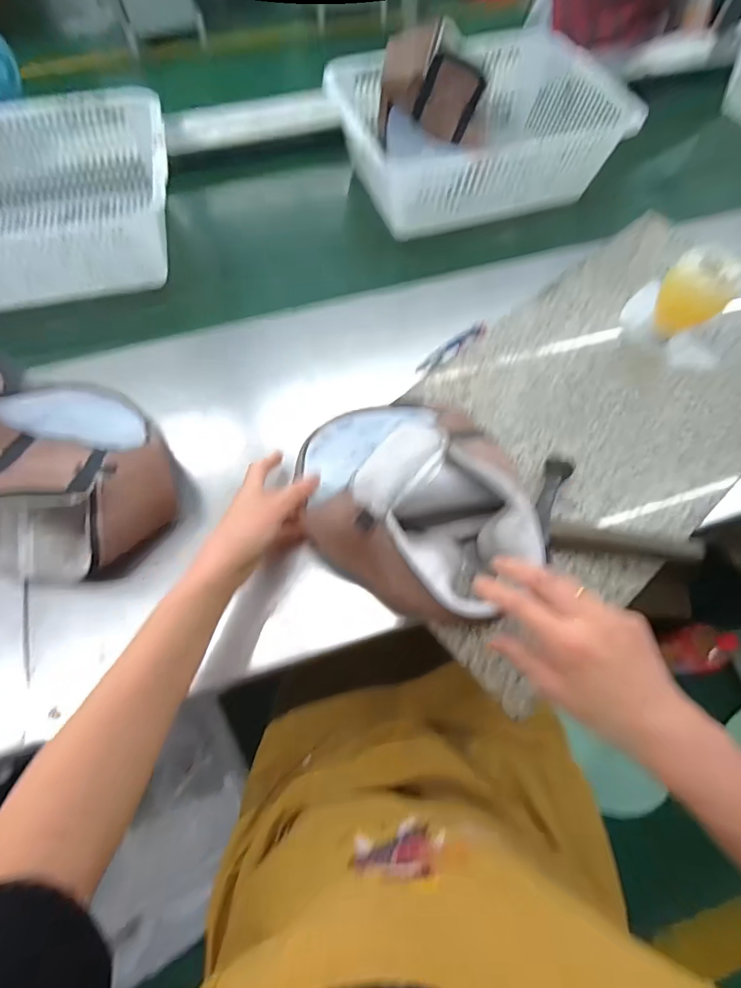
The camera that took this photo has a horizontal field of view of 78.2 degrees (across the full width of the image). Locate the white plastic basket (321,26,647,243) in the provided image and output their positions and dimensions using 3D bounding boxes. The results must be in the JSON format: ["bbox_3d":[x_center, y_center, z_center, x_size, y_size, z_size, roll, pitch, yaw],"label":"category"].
[{"bbox_3d":[0.183,-0.567,0.711,0.379,0.123,0.282,-15,66,-7],"label":"white plastic basket"}]

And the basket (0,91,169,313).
[{"bbox_3d":[-0.466,-0.397,0.627,0.393,0.111,0.307,-12,65,-6],"label":"basket"}]

